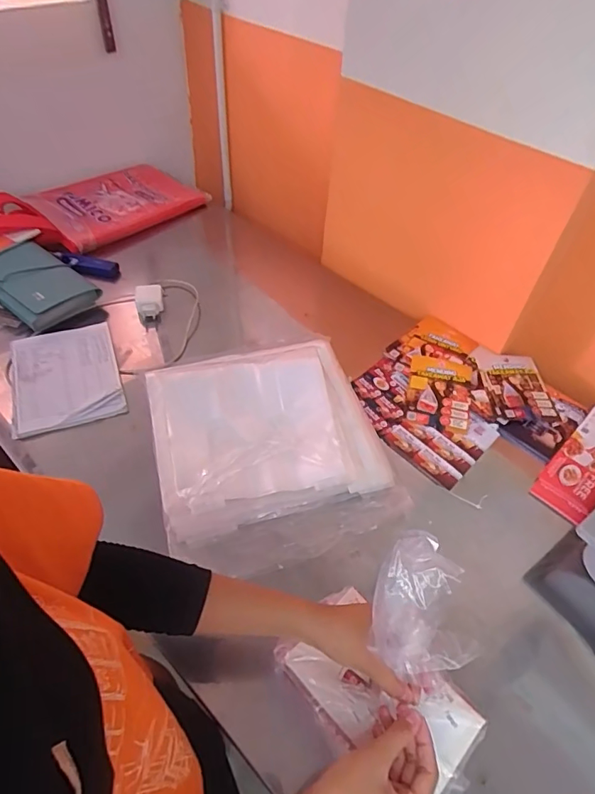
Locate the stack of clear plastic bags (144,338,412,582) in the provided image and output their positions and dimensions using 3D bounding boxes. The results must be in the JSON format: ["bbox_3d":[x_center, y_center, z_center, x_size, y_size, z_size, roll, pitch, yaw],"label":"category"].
[{"bbox_3d":[-0.044,0.058,0.703,0.324,0.063,0.350,-14,52,-15],"label":"stack of clear plastic bags"}]

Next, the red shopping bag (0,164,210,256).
[{"bbox_3d":[-0.476,-0.440,1.079,0.471,0.093,0.252,-31,58,-27],"label":"red shopping bag"}]

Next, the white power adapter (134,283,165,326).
[{"bbox_3d":[-0.278,-0.175,0.910,0.050,0.038,0.080,-11,51,-13],"label":"white power adapter"}]

